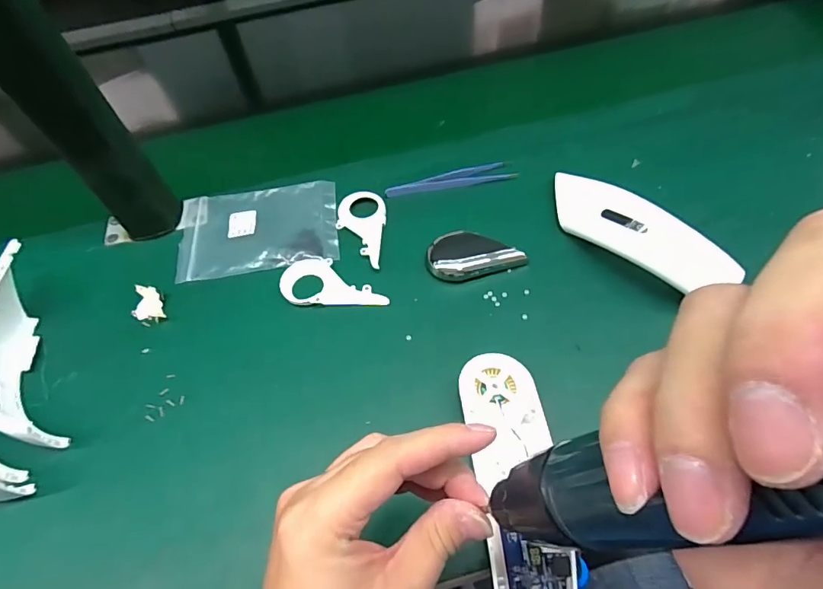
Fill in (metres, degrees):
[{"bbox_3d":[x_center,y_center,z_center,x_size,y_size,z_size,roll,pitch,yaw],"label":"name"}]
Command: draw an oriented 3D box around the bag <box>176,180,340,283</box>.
[{"bbox_3d":[-0.148,-0.065,0.440,0.152,0.004,0.102,-8,57,0],"label":"bag"}]

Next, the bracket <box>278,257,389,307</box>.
[{"bbox_3d":[-0.066,-0.012,0.397,0.093,0.004,0.047,0,57,5],"label":"bracket"}]

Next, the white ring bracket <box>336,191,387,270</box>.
[{"bbox_3d":[-0.048,-0.064,0.428,0.045,0.005,0.091,0,57,5],"label":"white ring bracket"}]

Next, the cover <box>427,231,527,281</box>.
[{"bbox_3d":[0.055,-0.036,0.402,0.080,0.013,0.040,-8,57,0],"label":"cover"}]

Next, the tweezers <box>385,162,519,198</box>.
[{"bbox_3d":[0.038,-0.115,0.455,0.126,0.006,0.022,-9,57,-1],"label":"tweezers"}]

